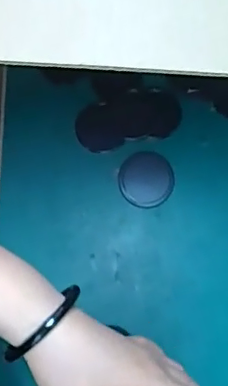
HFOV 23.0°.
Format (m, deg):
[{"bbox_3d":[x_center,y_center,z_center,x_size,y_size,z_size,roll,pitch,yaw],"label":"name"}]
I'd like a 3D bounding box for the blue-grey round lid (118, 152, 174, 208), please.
[{"bbox_3d":[0.031,-0.013,0.537,0.052,0.004,0.053,0,78,-1],"label":"blue-grey round lid"}]

